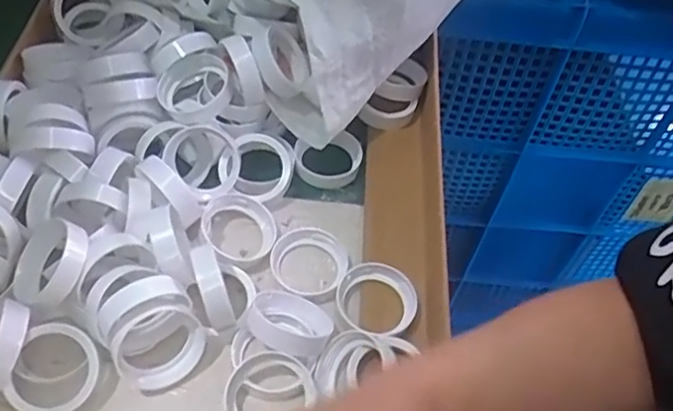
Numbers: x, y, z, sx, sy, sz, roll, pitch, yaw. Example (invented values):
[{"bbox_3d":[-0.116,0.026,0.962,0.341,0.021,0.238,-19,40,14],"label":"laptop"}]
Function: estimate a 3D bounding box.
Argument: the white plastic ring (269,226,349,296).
[{"bbox_3d":[-0.019,0.040,0.452,0.053,0.015,0.054,3,53,-4],"label":"white plastic ring"}]

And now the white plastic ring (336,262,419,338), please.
[{"bbox_3d":[0.028,0.061,0.428,0.053,0.020,0.053,3,53,-4],"label":"white plastic ring"}]

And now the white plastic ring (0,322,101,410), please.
[{"bbox_3d":[-0.165,0.098,0.376,0.047,0.013,0.053,34,74,-14],"label":"white plastic ring"}]

